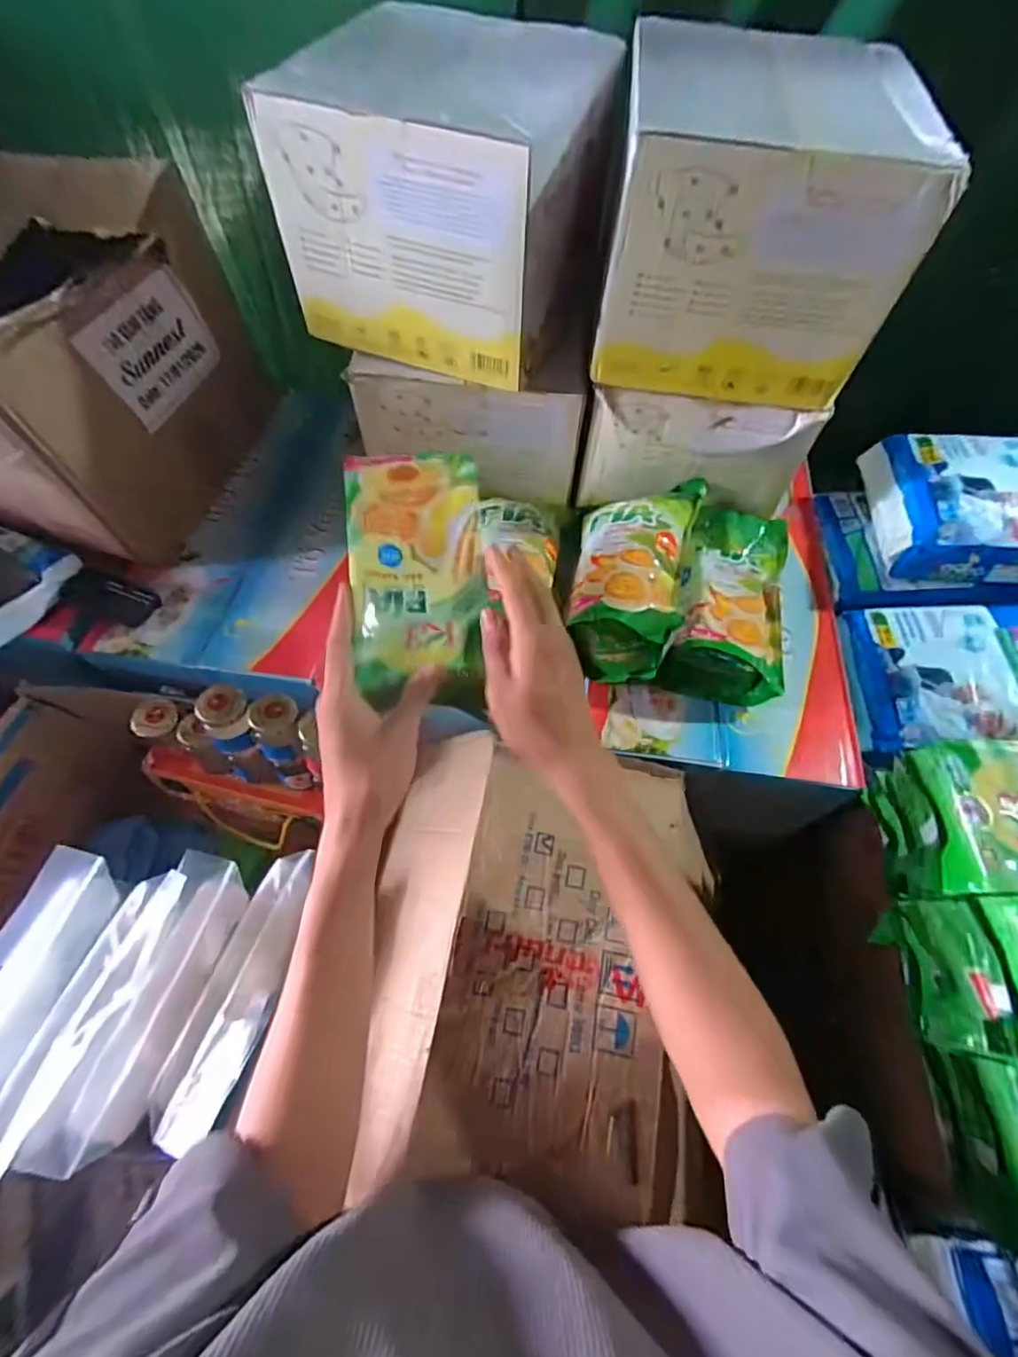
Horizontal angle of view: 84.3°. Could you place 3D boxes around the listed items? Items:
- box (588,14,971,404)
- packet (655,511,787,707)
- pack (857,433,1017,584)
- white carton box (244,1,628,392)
[{"bbox_3d":[0.217,-0.423,0.521,0.240,0.195,0.231,7,62,3],"label":"box"},{"bbox_3d":[0.247,-0.094,0.627,0.124,0.070,0.257,17,63,9],"label":"packet"},{"bbox_3d":[0.546,-0.199,0.644,0.221,0.079,0.174,7,62,3],"label":"pack"},{"bbox_3d":[-0.053,-0.461,0.542,0.238,0.179,0.248,20,63,10],"label":"white carton box"}]

